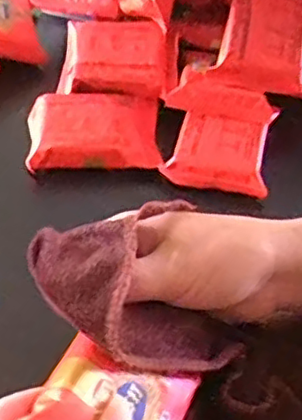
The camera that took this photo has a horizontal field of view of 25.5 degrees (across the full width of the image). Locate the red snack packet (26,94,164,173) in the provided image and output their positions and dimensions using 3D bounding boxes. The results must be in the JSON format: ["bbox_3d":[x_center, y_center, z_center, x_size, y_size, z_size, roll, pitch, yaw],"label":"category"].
[{"bbox_3d":[-0.040,-0.057,0.471,0.090,0.018,0.065,-1,50,-3],"label":"red snack packet"}]

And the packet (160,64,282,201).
[{"bbox_3d":[0.047,-0.056,0.462,0.071,0.033,0.079,10,51,7],"label":"packet"}]

